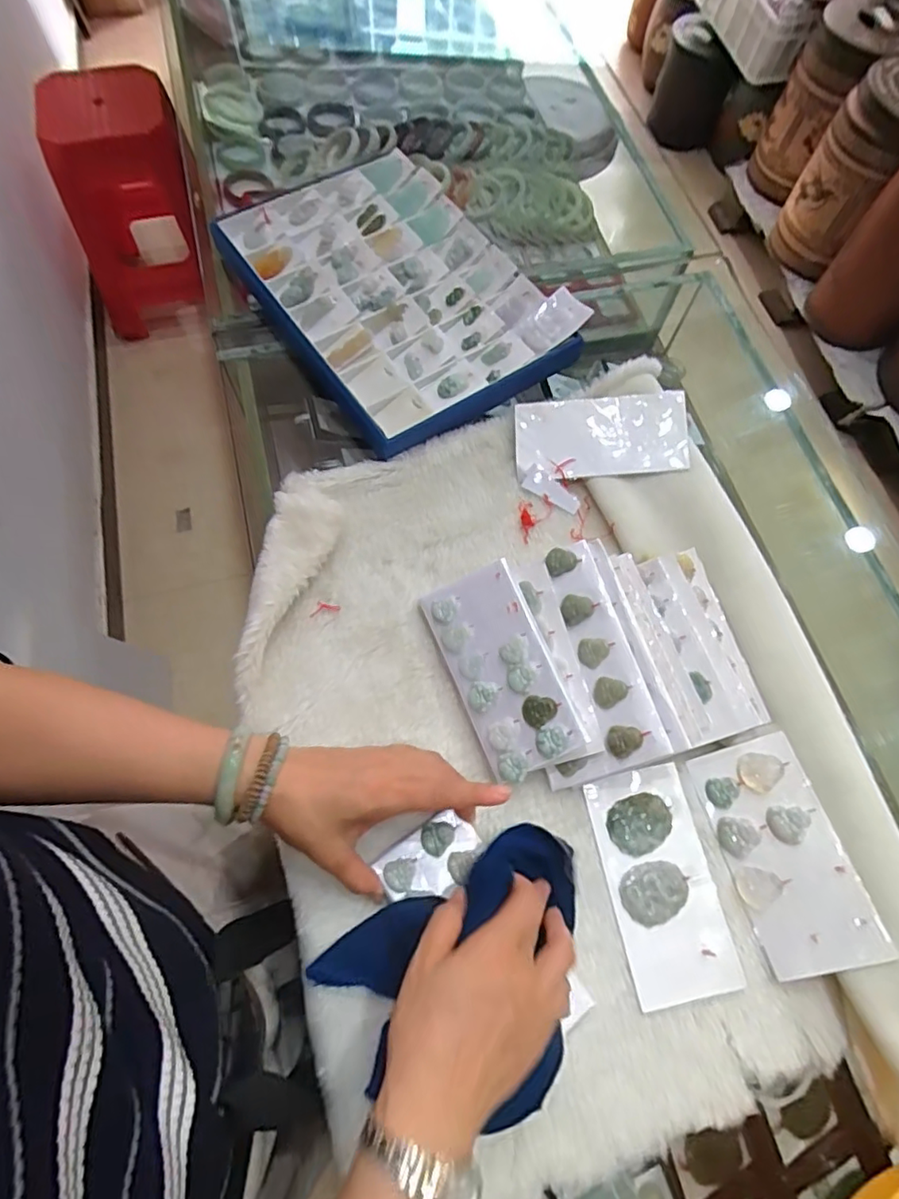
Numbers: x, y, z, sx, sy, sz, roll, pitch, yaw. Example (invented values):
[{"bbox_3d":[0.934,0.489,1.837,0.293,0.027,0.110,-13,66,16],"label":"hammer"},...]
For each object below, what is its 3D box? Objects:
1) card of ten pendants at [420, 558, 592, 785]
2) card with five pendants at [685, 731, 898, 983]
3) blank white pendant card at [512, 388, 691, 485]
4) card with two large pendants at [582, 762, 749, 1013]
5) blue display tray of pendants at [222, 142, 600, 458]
[{"bbox_3d":[0.039,0.053,0.450,0.076,0.007,0.157,-27,70,12],"label":"card of ten pendants"},{"bbox_3d":[0.241,0.183,0.422,0.076,0.008,0.152,-25,64,18],"label":"card with five pendants"},{"bbox_3d":[0.139,-0.151,0.538,0.151,0.009,0.077,-3,83,9],"label":"blank white pendant card"},{"bbox_3d":[0.155,0.207,0.427,0.077,0.008,0.151,-9,70,-6],"label":"card with two large pendants"},{"bbox_3d":[-0.056,-0.322,0.608,0.252,0.042,0.335,-35,74,-14],"label":"blue display tray of pendants"}]

